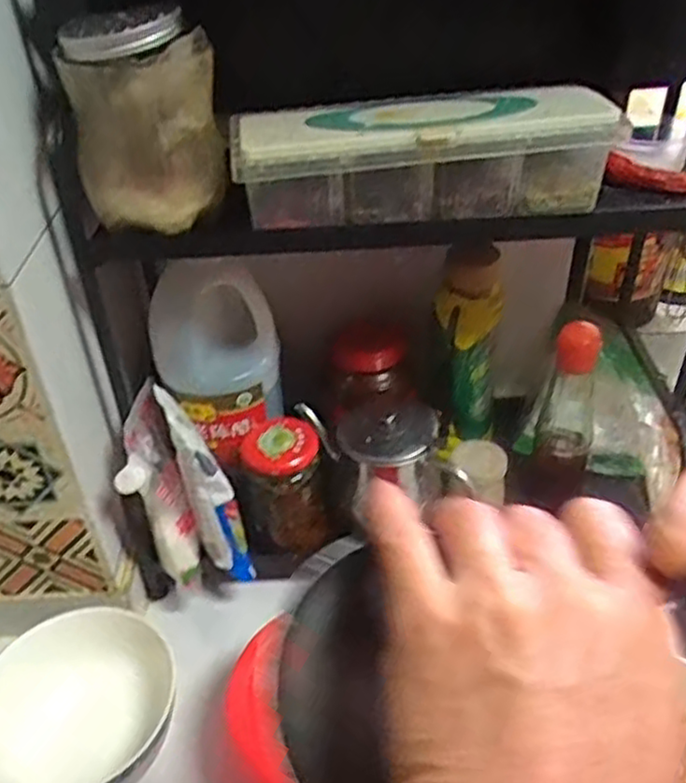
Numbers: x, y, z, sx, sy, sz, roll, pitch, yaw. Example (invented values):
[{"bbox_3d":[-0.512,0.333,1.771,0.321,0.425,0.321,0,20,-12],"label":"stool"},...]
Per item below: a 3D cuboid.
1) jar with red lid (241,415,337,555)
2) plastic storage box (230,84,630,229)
[{"bbox_3d":[-0.053,0.084,0.688,0.077,0.113,0.081,-1,38,1],"label":"jar with red lid"},{"bbox_3d":[0.063,-0.174,0.540,0.279,0.072,0.095,-3,38,-2],"label":"plastic storage box"}]

